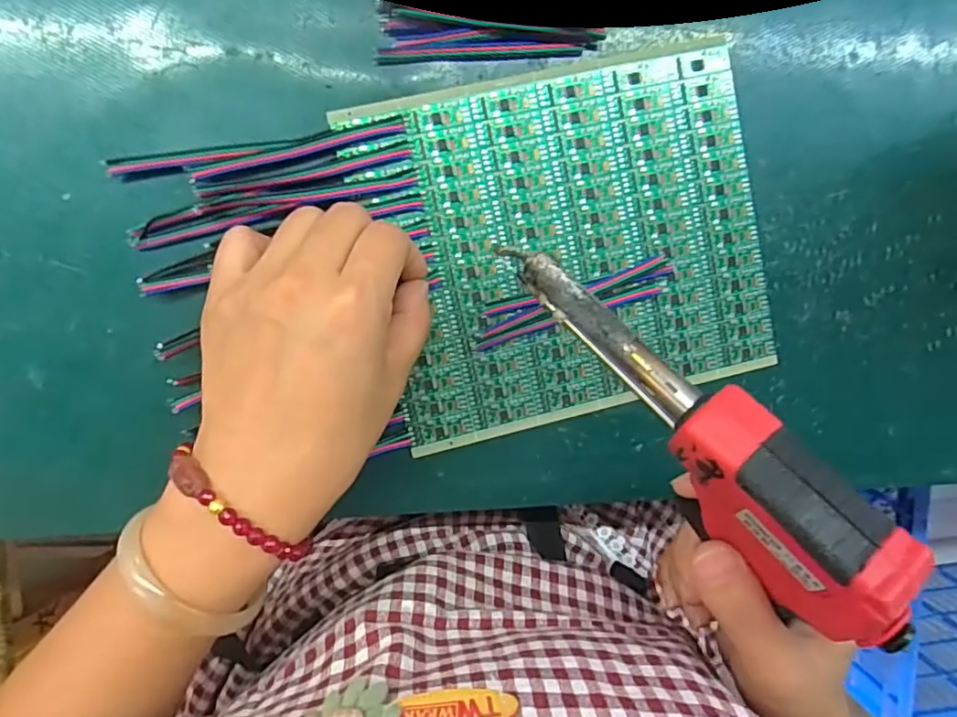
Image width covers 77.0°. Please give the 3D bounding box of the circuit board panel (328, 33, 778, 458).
[{"bbox_3d":[0.047,-0.055,0.293,0.186,0.006,0.164,-14,97,-7],"label":"circuit board panel"}]

